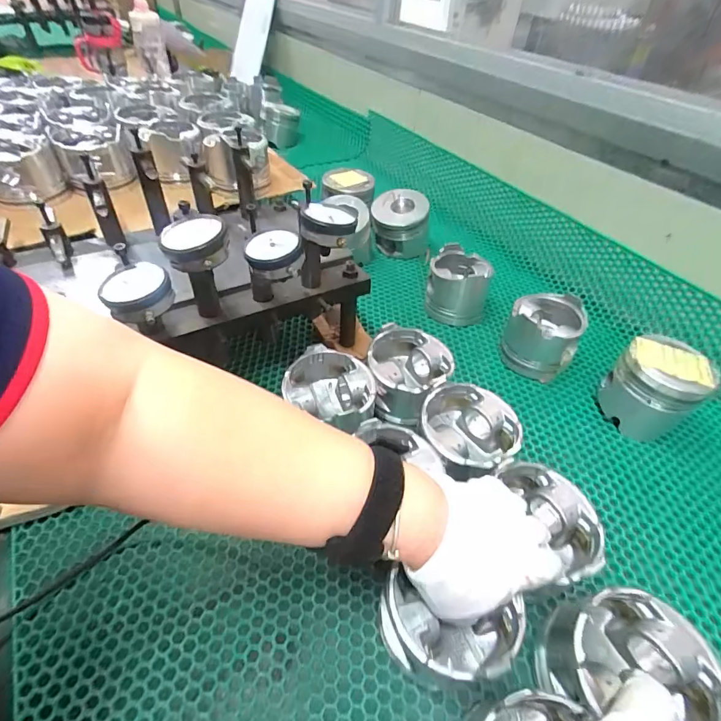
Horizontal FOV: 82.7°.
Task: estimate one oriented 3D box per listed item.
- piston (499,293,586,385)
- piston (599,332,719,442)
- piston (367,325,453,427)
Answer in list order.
[{"bbox_3d":[0.247,-0.034,0.563,0.090,0.086,0.090,20,47,14],"label":"piston"},{"bbox_3d":[0.356,0.034,0.498,0.086,0.099,0.086,3,45,-3],"label":"piston"},{"bbox_3d":[0.056,0.023,0.490,0.092,0.084,0.102,16,46,10],"label":"piston"}]

